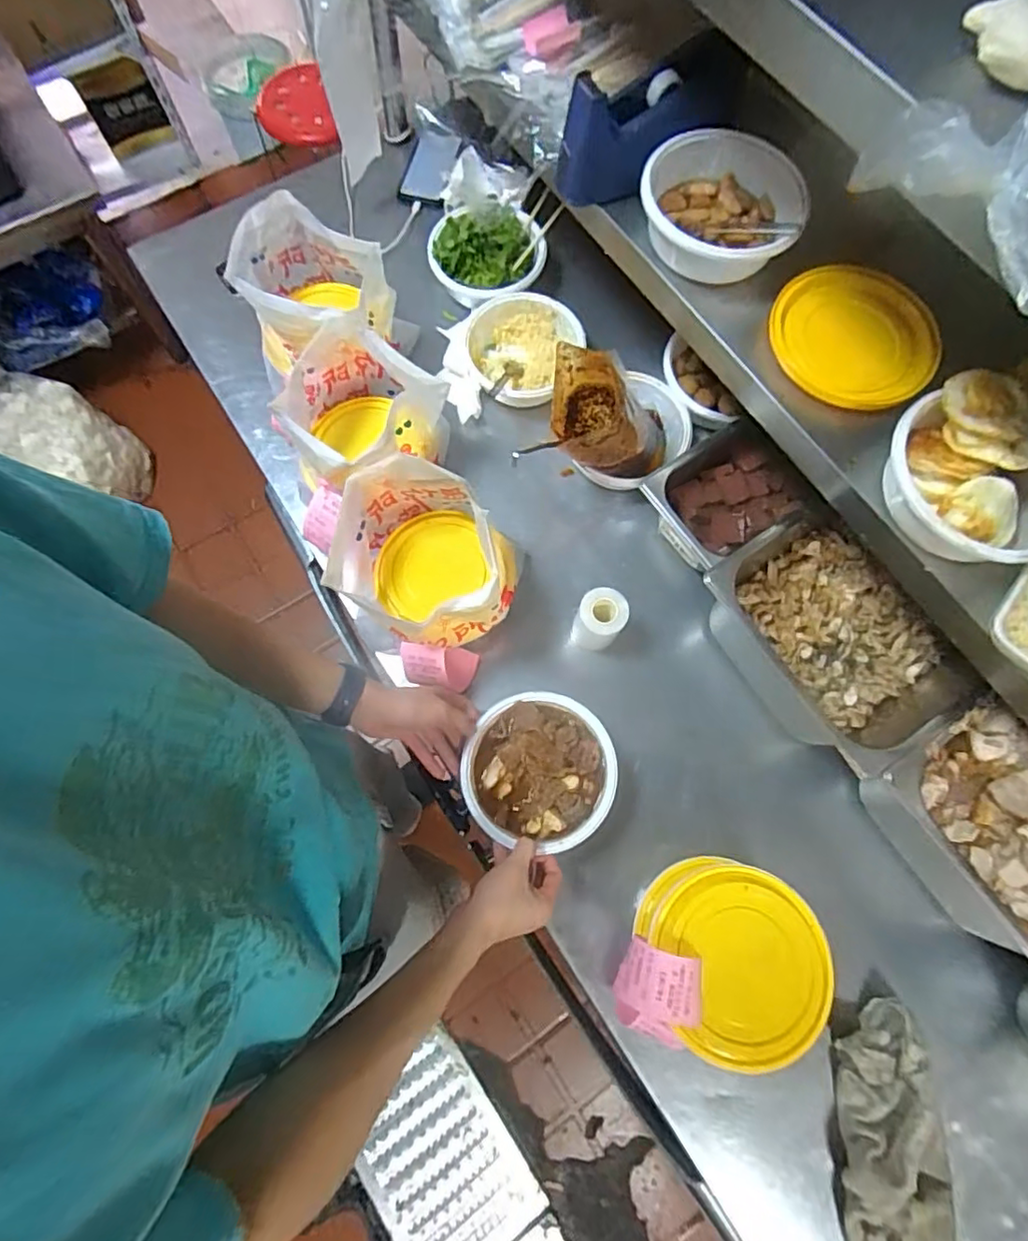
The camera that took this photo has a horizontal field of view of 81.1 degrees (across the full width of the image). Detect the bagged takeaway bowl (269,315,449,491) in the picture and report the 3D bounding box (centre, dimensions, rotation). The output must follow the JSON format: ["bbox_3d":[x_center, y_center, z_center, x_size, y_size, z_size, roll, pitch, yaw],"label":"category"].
[{"bbox_3d":[-0.194,-0.241,0.761,0.167,0.173,0.176,0,73,-1],"label":"bagged takeaway bowl"}]

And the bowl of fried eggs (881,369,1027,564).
[{"bbox_3d":[0.419,-0.129,0.541,0.165,0.068,0.150,42,76,11],"label":"bowl of fried eggs"}]

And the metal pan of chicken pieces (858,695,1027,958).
[{"bbox_3d":[0.511,0.230,0.647,0.177,0.142,0.271,-33,76,-11],"label":"metal pan of chicken pieces"}]

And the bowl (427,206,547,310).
[{"bbox_3d":[-0.041,-0.541,0.916,0.166,0.066,0.155,0,73,-1],"label":"bowl"}]

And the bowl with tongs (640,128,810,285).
[{"bbox_3d":[0.220,-0.437,0.641,0.171,0.055,0.142,10,73,2],"label":"bowl with tongs"}]

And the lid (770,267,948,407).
[{"bbox_3d":[0.348,-0.293,0.616,0.161,0.026,0.151,0,73,-1],"label":"lid"}]

